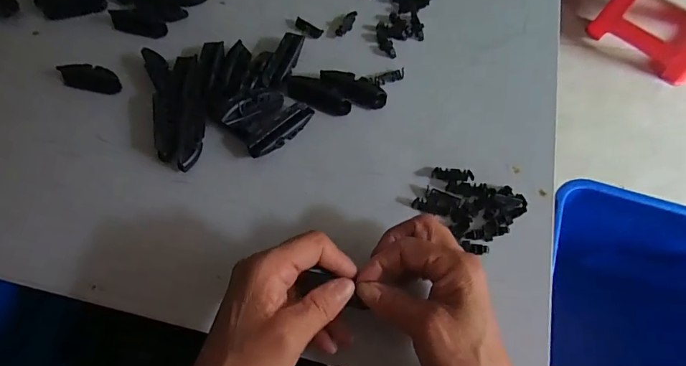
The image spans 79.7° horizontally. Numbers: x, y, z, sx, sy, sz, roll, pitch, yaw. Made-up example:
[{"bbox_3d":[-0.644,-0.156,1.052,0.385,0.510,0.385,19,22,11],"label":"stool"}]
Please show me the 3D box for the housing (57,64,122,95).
[{"bbox_3d":[-0.261,-0.109,0.425,0.066,0.009,0.030,12,69,8],"label":"housing"}]

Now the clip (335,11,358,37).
[{"bbox_3d":[0.005,-0.175,0.446,0.013,0.010,0.036,28,72,13],"label":"clip"}]

